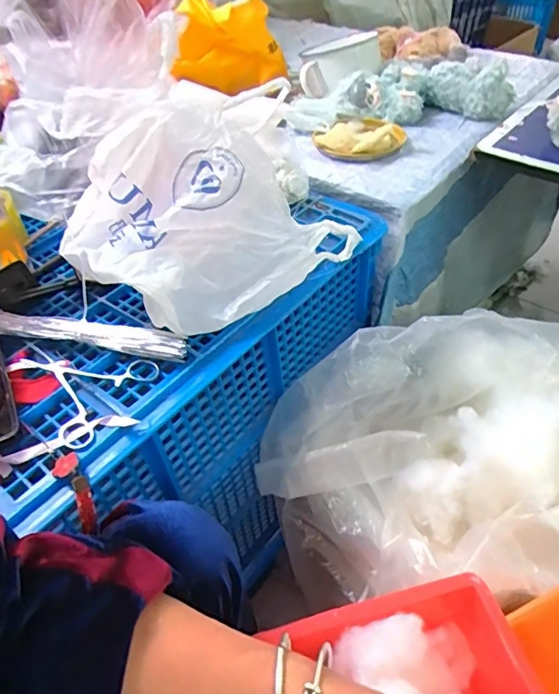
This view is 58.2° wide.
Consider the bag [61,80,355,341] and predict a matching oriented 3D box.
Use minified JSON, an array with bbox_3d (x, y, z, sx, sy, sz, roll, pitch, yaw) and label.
[{"bbox_3d":[-0.083,-0.164,0.563,0.305,0.156,0.227,-30,51,-22],"label":"bag"}]

